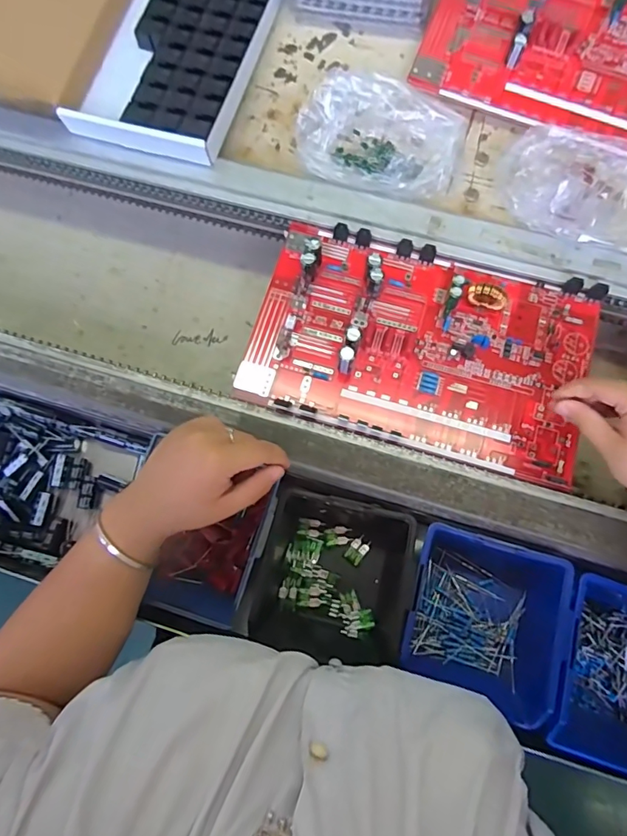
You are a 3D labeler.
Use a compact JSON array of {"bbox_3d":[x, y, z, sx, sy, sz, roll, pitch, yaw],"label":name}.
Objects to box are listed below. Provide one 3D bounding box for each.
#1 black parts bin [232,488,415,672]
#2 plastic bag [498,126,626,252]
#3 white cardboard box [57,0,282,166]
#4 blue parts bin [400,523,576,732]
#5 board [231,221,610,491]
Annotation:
[{"bbox_3d":[0.015,0.139,0.413,0.124,0.063,0.129,10,72,5],"label":"black parts bin"},{"bbox_3d":[0.268,-0.226,0.466,0.162,0.063,0.127,3,72,3],"label":"plastic bag"},{"bbox_3d":[-0.139,-0.433,0.526,0.170,0.037,0.312,15,73,7],"label":"white cardboard box"},{"bbox_3d":[0.139,0.167,0.399,0.119,0.064,0.128,16,73,7],"label":"blue parts bin"},{"bbox_3d":[0.100,-0.074,0.447,0.314,0.041,0.196,15,73,6],"label":"board"}]

